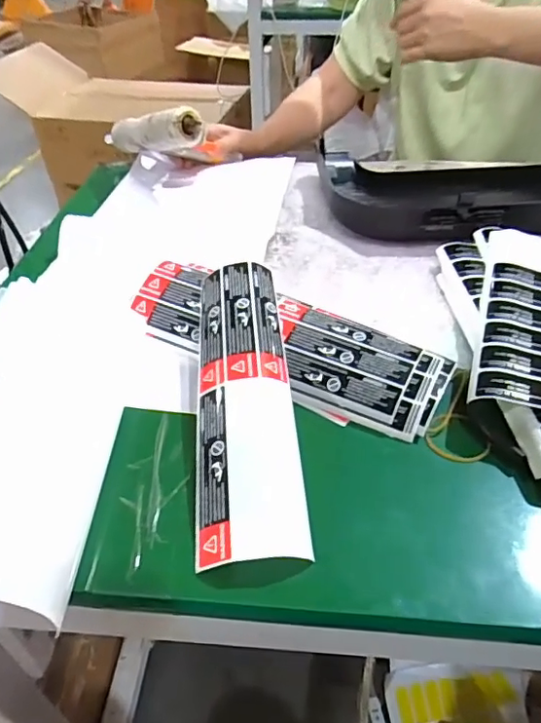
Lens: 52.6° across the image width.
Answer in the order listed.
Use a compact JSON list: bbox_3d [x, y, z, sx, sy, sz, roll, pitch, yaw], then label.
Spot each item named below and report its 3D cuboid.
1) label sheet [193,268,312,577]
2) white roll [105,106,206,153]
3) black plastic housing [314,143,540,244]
[{"bbox_3d":[-0.019,0.016,0.377,0.066,0.039,0.230,-4,43,-3],"label":"label sheet"},{"bbox_3d":[-0.147,-0.270,0.654,0.035,0.044,0.201,-32,32,-30],"label":"white roll"},{"bbox_3d":[0.305,-0.203,0.605,0.473,0.049,0.196,-1,41,0],"label":"black plastic housing"}]

